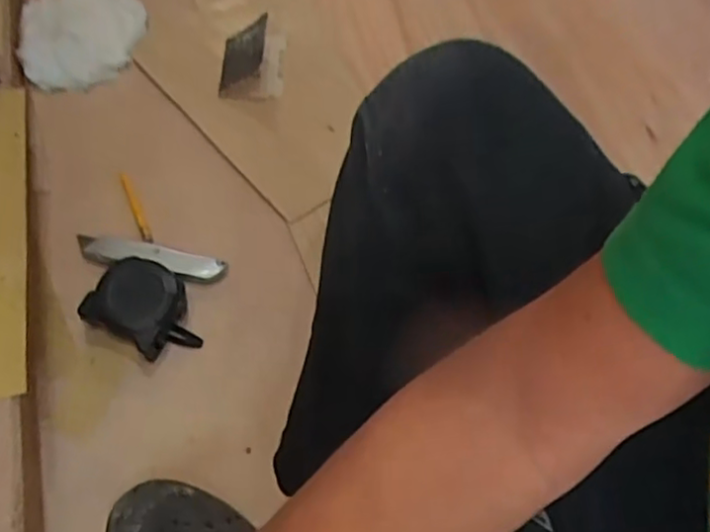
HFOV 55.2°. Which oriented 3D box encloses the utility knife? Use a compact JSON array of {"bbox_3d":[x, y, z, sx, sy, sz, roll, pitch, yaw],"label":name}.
[{"bbox_3d":[-0.213,-0.009,0.706,0.162,0.020,0.031,7,60,5],"label":"utility knife"}]

